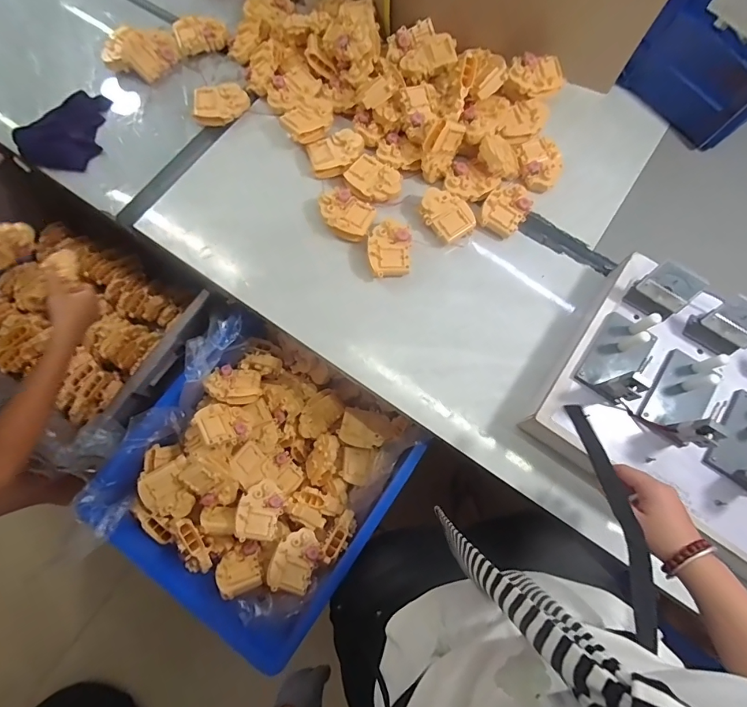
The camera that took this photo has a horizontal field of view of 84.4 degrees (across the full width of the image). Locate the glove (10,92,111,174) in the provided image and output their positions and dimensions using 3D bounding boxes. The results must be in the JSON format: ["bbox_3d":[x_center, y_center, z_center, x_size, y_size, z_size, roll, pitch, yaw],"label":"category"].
[{"bbox_3d":[-0.559,-0.415,0.753,0.144,0.028,0.181,19,76,5],"label":"glove"}]

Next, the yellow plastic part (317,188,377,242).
[{"bbox_3d":[-0.045,-0.235,0.699,0.095,0.028,0.077,39,78,10],"label":"yellow plastic part"}]

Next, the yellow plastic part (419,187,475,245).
[{"bbox_3d":[0.123,-0.240,0.701,0.074,0.024,0.099,-30,77,-8],"label":"yellow plastic part"}]

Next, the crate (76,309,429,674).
[{"bbox_3d":[-0.196,0.205,0.722,0.409,0.158,0.417,33,77,8],"label":"crate"}]

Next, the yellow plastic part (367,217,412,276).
[{"bbox_3d":[0.026,-0.176,0.689,0.069,0.035,0.094,1,75,0],"label":"yellow plastic part"}]

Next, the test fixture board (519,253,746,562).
[{"bbox_3d":[0.456,0.069,0.541,0.367,0.089,0.293,33,77,8],"label":"test fixture board"}]

